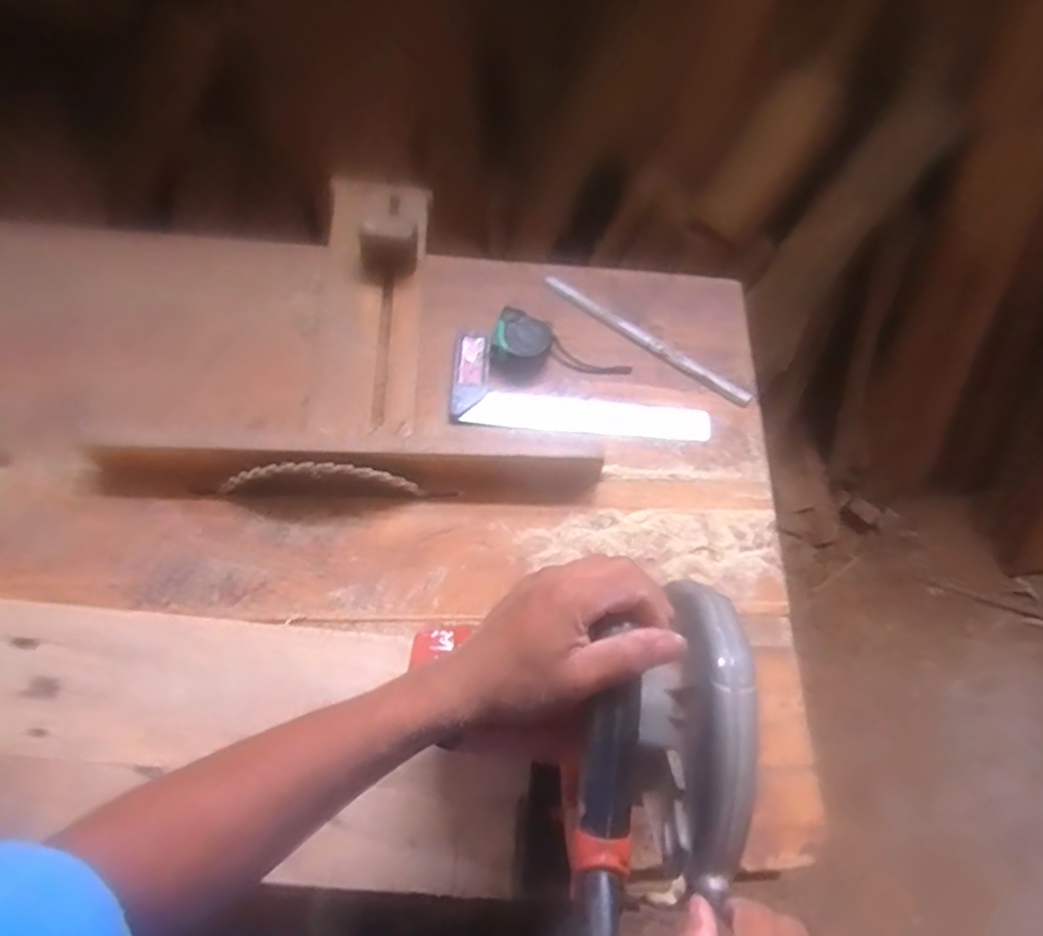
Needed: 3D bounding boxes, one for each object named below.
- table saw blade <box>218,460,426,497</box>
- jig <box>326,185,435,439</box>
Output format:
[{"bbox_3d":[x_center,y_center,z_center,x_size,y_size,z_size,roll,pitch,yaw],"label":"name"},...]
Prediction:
[{"bbox_3d":[-0.211,0.011,0.725,0.207,0.066,0.010,-1,65,-1],"label":"table saw blade"},{"bbox_3d":[-0.172,-0.214,0.827,0.123,0.070,0.362,1,65,-5],"label":"jig"}]

